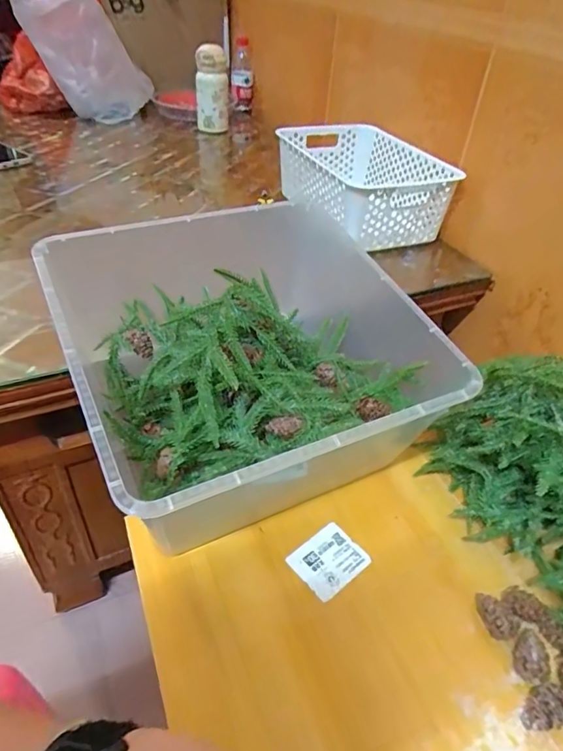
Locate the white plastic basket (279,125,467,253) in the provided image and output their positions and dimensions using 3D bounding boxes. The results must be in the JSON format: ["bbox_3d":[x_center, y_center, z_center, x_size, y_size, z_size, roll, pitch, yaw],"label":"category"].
[{"bbox_3d":[0.132,-0.334,0.876,0.225,0.115,0.318,-13,43,-19],"label":"white plastic basket"}]

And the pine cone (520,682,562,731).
[{"bbox_3d":[0.179,0.224,0.336,0.033,0.017,0.025,-13,43,-19],"label":"pine cone"}]

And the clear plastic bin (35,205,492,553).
[{"bbox_3d":[-0.031,-0.008,0.467,0.300,0.173,0.300,-17,45,-23],"label":"clear plastic bin"}]

